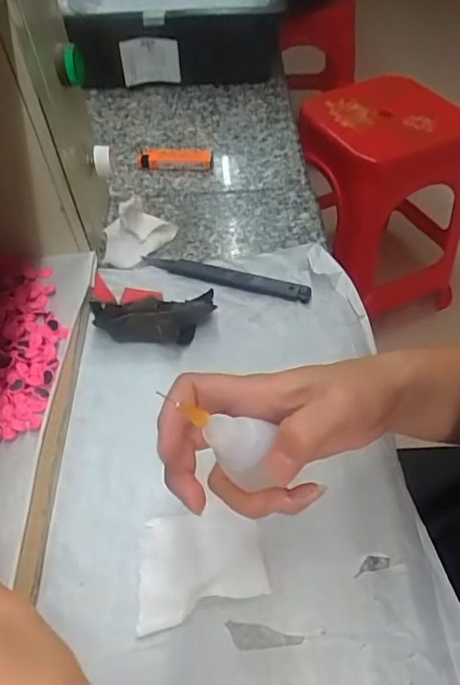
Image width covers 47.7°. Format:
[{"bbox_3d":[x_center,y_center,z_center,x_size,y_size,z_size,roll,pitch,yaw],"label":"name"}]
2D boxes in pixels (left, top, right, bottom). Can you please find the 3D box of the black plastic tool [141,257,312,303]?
[{"bbox_3d":[-0.005,-0.055,0.434,0.144,0.009,0.018,13,53,13],"label":"black plastic tool"}]

